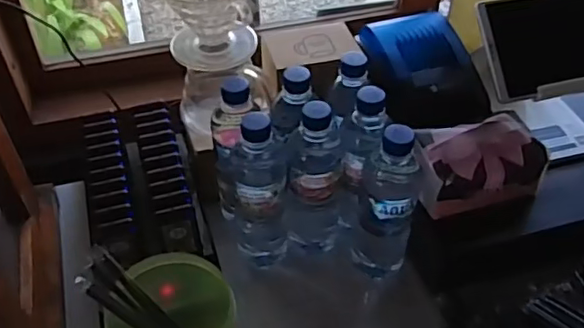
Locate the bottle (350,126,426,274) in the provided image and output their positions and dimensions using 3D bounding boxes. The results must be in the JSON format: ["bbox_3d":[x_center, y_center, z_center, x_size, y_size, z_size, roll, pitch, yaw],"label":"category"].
[{"bbox_3d":[0.109,0.048,0.659,0.064,0.217,0.065,12,47,12],"label":"bottle"}]

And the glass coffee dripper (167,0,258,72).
[{"bbox_3d":[-0.096,-0.175,0.694,0.106,0.118,0.124,-6,46,-6],"label":"glass coffee dripper"}]

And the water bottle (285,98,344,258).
[{"bbox_3d":[0.029,0.021,0.684,0.062,0.223,0.064,5,46,5],"label":"water bottle"}]

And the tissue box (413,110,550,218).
[{"bbox_3d":[0.213,0.002,0.670,0.143,0.062,0.082,-9,46,-9],"label":"tissue box"}]

